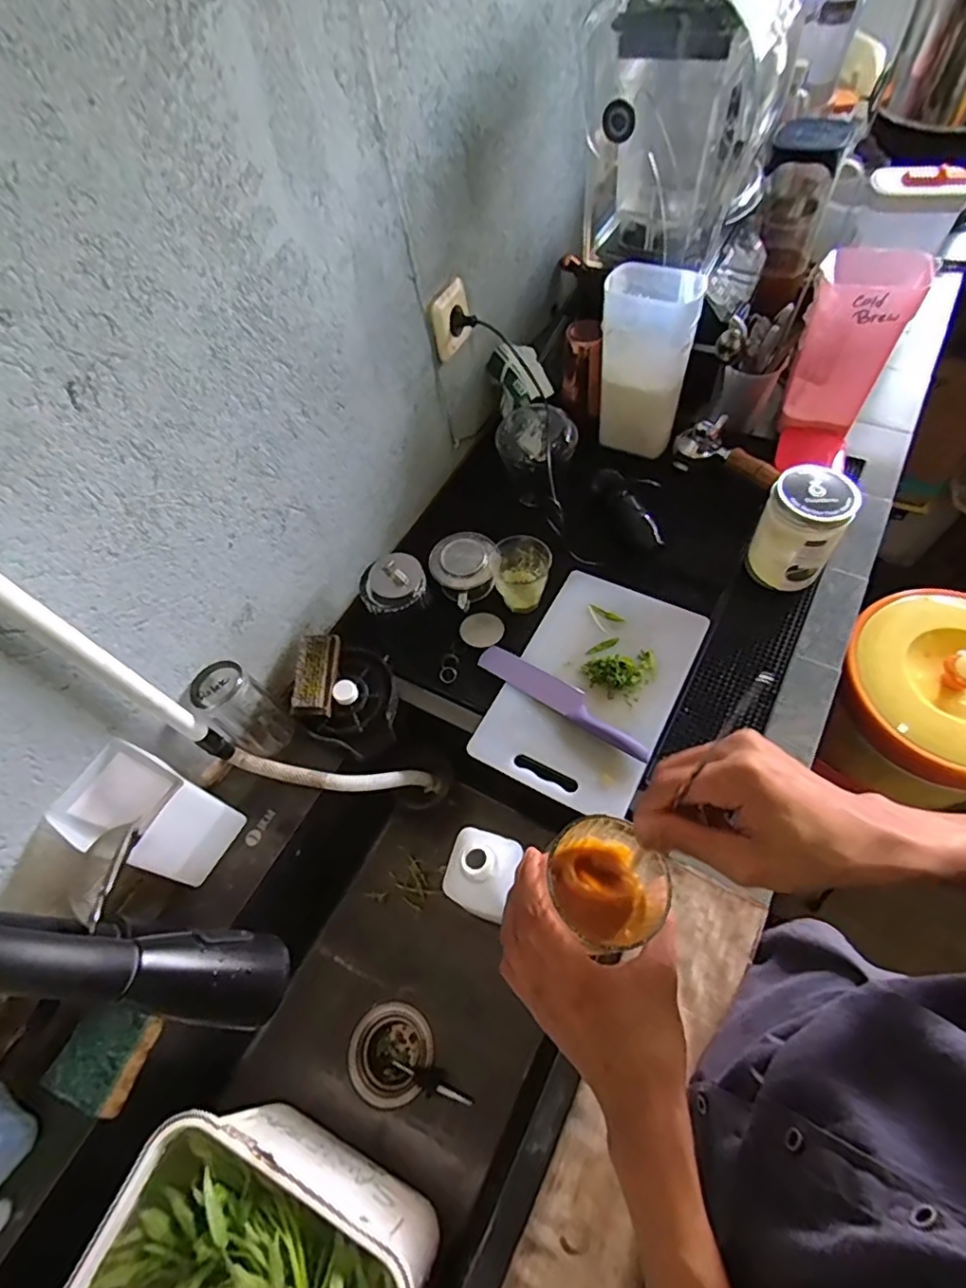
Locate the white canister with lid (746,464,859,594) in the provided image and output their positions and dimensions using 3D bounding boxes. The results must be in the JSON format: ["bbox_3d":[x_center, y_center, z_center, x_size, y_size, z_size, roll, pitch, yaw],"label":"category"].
[{"bbox_3d":[0.387,-0.136,0.715,0.094,0.133,0.083,21,64,19],"label":"white canister with lid"}]

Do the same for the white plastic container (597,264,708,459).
[{"bbox_3d":[0.229,-0.391,0.835,0.122,0.236,0.099,7,60,12],"label":"white plastic container"}]

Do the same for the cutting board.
[{"bbox_3d":[0.134,0.046,0.713,0.190,0.016,0.289,24,66,20],"label":"cutting board"}]

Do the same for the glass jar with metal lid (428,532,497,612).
[{"bbox_3d":[-0.023,-0.102,0.783,0.091,0.049,0.086,-3,59,5],"label":"glass jar with metal lid"}]

